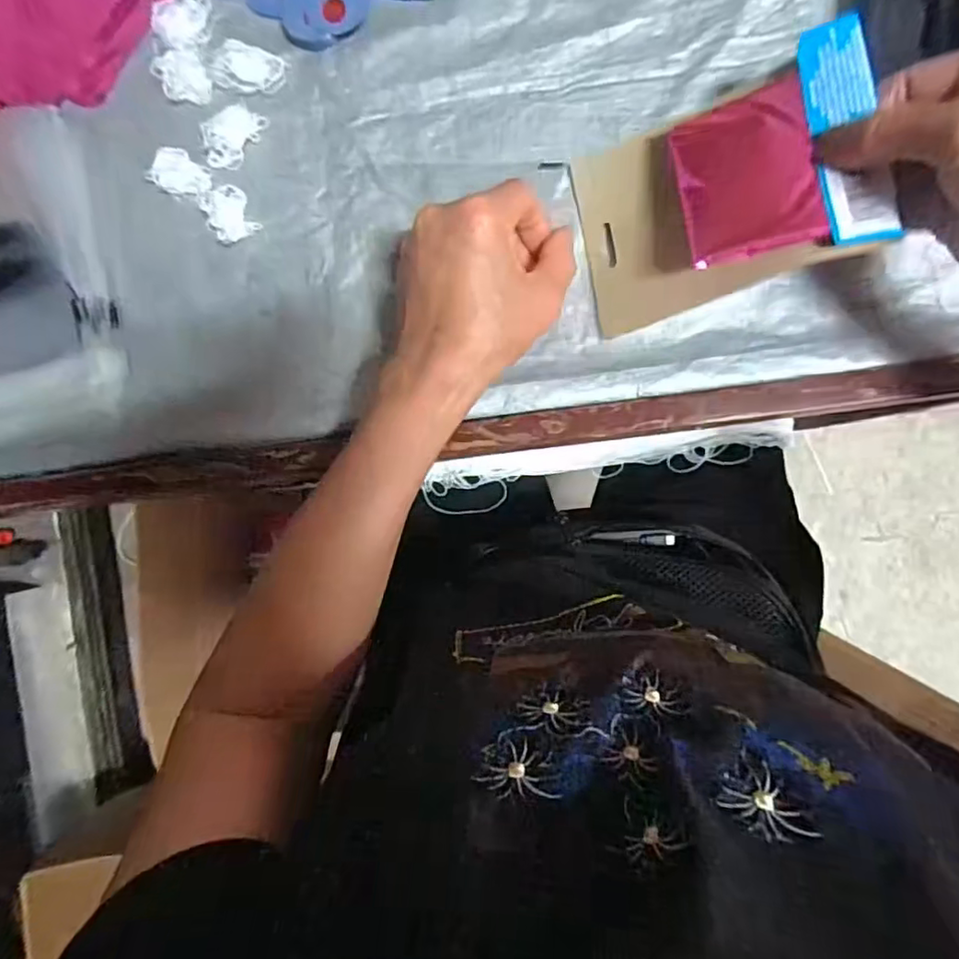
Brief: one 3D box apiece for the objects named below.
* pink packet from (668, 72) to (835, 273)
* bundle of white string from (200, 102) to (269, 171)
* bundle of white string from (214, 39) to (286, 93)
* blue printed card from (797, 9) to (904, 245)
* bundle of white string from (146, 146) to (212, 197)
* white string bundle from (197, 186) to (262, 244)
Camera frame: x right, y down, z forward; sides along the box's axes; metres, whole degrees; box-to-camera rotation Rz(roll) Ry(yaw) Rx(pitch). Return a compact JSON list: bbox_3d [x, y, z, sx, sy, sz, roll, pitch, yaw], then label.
[{"bbox_3d":[0.137,-0.158,0.300,0.062,0.004,0.092,-9,75,24],"label":"pink packet"},{"bbox_3d":[-0.162,-0.224,0.377,0.033,0.005,0.043,39,93,5],"label":"bundle of white string"},{"bbox_3d":[-0.148,-0.264,0.373,0.044,0.007,0.028,14,91,6],"label":"bundle of white string"},{"bbox_3d":[0.176,-0.167,0.279,0.028,0.006,0.113,-9,81,21],"label":"blue printed card"},{"bbox_3d":[-0.196,-0.200,0.381,0.044,0.006,0.028,32,93,5],"label":"bundle of white string"},{"bbox_3d":[-0.162,-0.172,0.376,0.028,0.007,0.035,-27,87,5],"label":"white string bundle"}]

